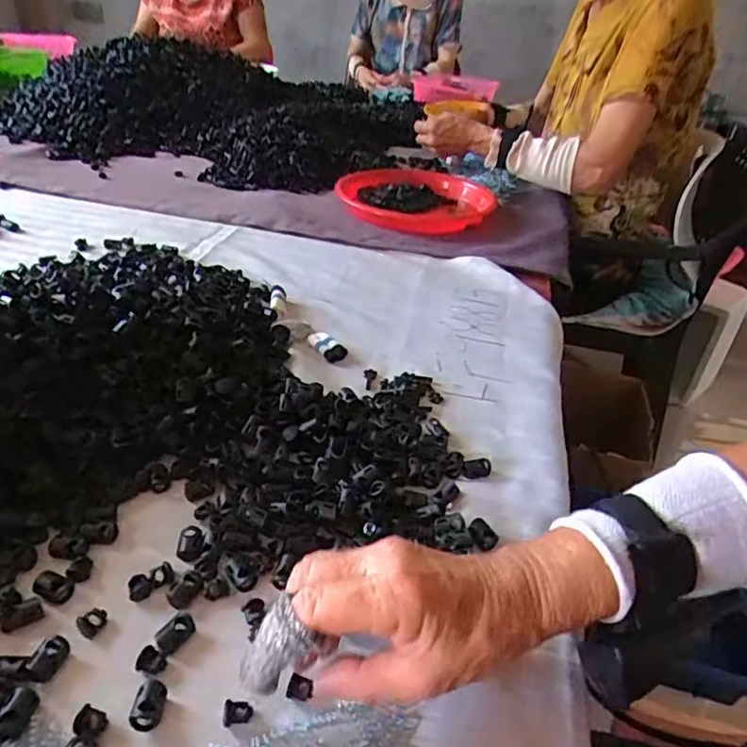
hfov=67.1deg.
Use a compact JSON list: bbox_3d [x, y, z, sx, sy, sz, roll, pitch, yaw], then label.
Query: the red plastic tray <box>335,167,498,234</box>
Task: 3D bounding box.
[{"bbox_3d":[0.053,-0.232,0.767,0.214,0.037,0.160,14,35,14],"label":"red plastic tray"}]

